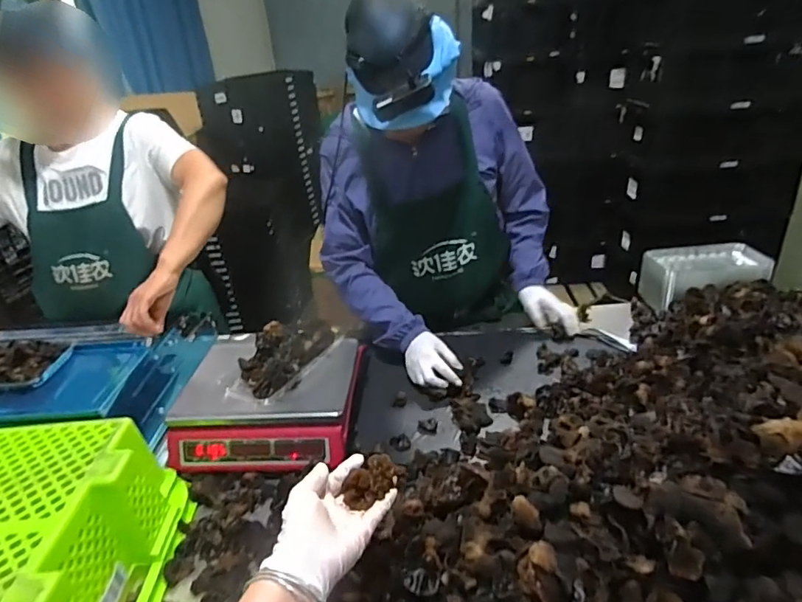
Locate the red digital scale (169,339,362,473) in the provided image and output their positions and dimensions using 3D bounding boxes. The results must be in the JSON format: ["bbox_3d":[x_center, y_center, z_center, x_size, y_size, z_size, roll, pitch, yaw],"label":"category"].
[{"bbox_3d":[-0.224,0.162,0.926,0.299,0.093,0.275,-2,28,7],"label":"red digital scale"}]

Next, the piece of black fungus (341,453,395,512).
[{"bbox_3d":[-0.030,0.175,0.506,0.034,0.031,0.044,19,36,38],"label":"piece of black fungus"}]

